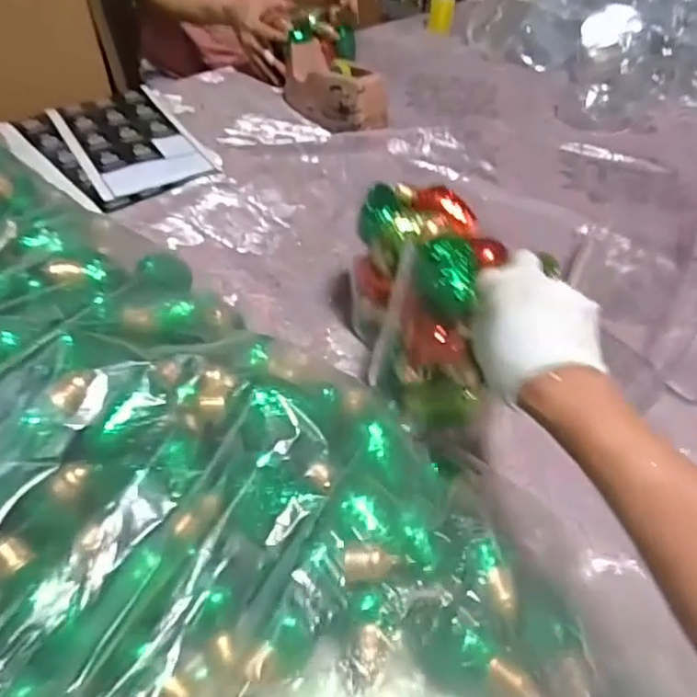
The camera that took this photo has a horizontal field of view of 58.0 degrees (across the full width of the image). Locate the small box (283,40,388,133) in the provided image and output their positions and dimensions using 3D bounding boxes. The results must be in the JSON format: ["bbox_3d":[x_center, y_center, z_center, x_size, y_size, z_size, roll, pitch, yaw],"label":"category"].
[{"bbox_3d":[-0.030,-0.429,1.042,0.080,0.091,0.224,-23,51,-23],"label":"small box"}]

